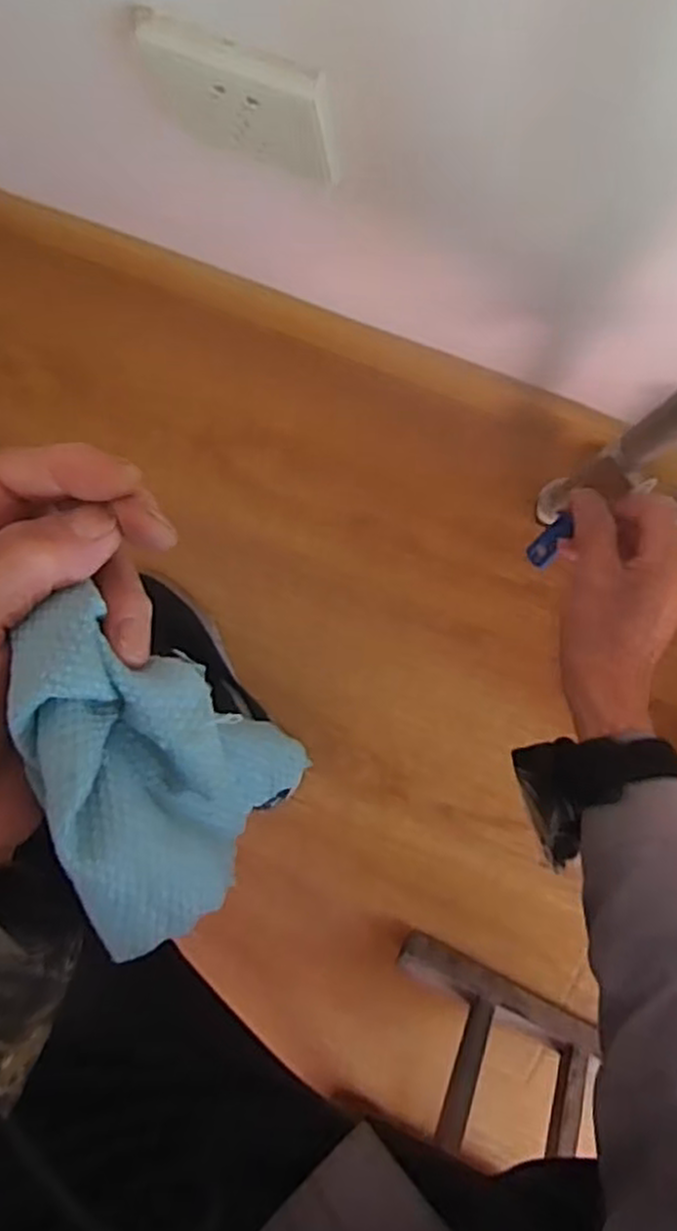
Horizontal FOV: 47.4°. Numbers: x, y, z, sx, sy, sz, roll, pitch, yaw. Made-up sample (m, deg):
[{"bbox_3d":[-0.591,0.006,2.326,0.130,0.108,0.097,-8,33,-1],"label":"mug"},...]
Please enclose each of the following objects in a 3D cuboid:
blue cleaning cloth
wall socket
[{"bbox_3d":[-0.056,0.045,0.260,0.052,0.093,0.102,-24,86,6],"label":"blue cleaning cloth"},{"bbox_3d":[-0.046,-0.242,0.369,0.096,0.087,0.010,21,96,6],"label":"wall socket"}]

